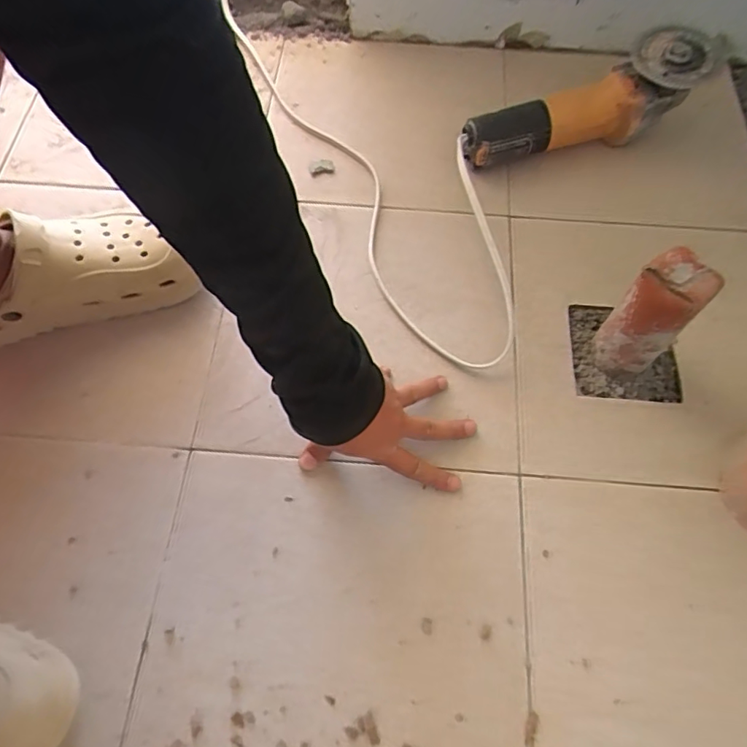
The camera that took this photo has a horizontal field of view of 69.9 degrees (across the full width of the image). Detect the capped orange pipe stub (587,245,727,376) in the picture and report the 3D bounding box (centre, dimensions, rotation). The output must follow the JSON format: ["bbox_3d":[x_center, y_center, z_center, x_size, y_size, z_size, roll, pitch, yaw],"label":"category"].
[{"bbox_3d":[0.243,-0.047,0.476,0.044,0.130,0.054,-38,70,-17],"label":"capped orange pipe stub"}]

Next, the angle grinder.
[{"bbox_3d":[0.233,-0.303,0.608,0.280,0.079,0.078,-18,65,7],"label":"angle grinder"}]

